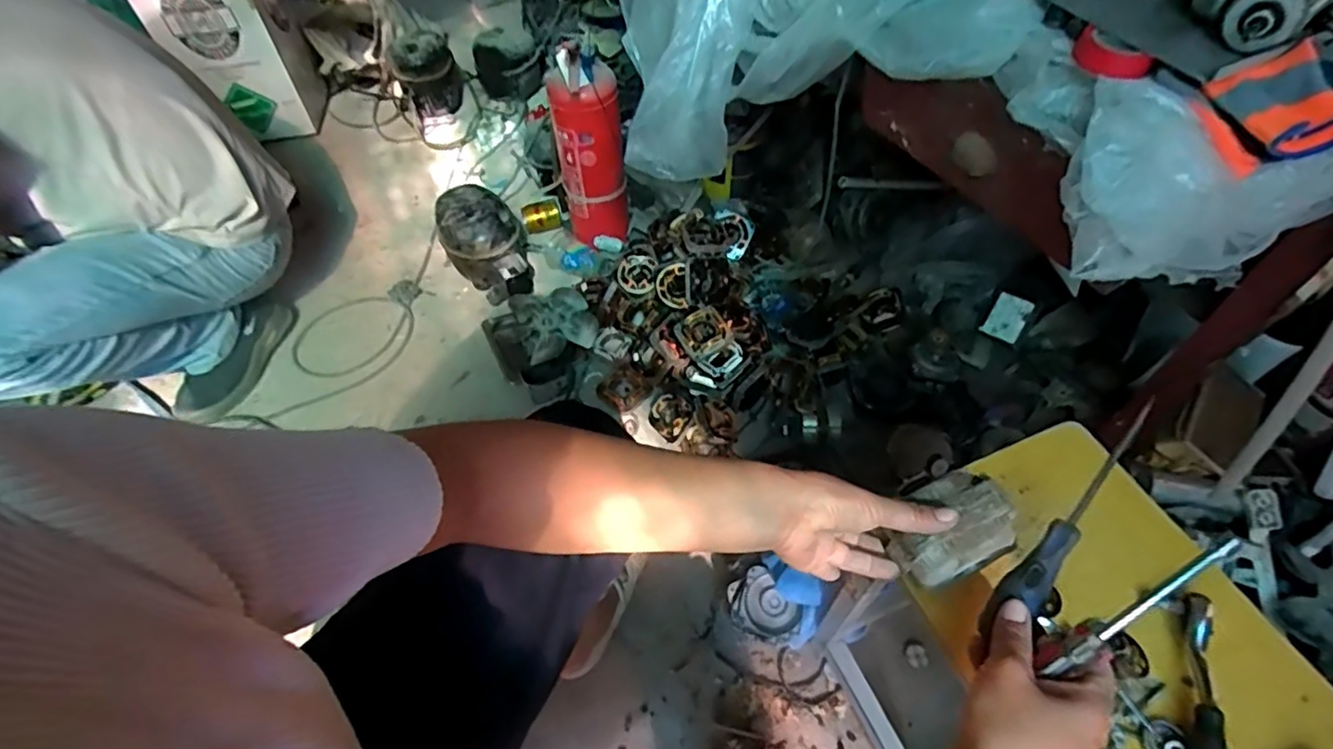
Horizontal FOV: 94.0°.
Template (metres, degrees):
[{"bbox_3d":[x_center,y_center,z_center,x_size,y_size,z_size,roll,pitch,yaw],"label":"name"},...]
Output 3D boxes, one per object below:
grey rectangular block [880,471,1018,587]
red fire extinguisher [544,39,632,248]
[{"bbox_3d":[0.212,0.118,0.468,0.078,0.059,0.062,-22,57,-16],"label":"grey rectangular block"},{"bbox_3d":[-0.147,-0.428,1.224,0.136,0.403,0.123,-5,52,-4],"label":"red fire extinguisher"}]

